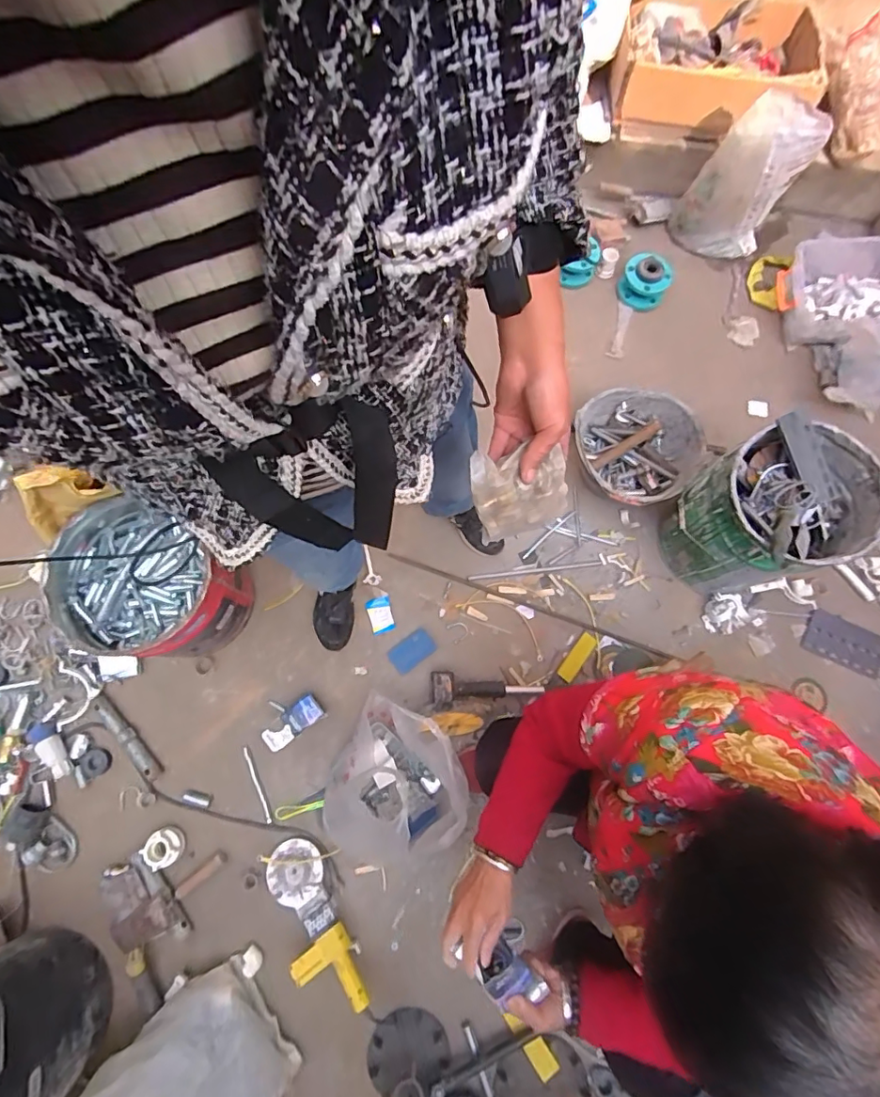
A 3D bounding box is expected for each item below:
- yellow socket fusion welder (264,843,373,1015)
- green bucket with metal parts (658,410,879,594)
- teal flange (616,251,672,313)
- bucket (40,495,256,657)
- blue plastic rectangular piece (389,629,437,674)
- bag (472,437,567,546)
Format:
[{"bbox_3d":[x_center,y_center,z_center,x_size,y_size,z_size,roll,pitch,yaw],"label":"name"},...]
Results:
[{"bbox_3d":[-0.253,0.744,1.040,0.120,0.071,0.313,-26,79,-7],"label":"yellow socket fusion welder"},{"bbox_3d":[0.665,-0.067,1.110,0.288,0.347,0.263,0,77,-1],"label":"green bucket with metal parts"},{"bbox_3d":[0.566,-0.736,1.466,0.128,0.117,0.121,1,73,-2],"label":"teal flange"},{"bbox_3d":[-0.570,0.092,1.075,0.305,0.284,0.301,31,74,7],"label":"bucket"},{"bbox_3d":[-0.064,0.235,1.200,0.104,0.009,0.063,-37,80,-9],"label":"blue plastic rectangular piece"},{"bbox_3d":[0.079,-0.054,0.511,0.099,0.099,0.019,-20,41,-11],"label":"bag"}]

